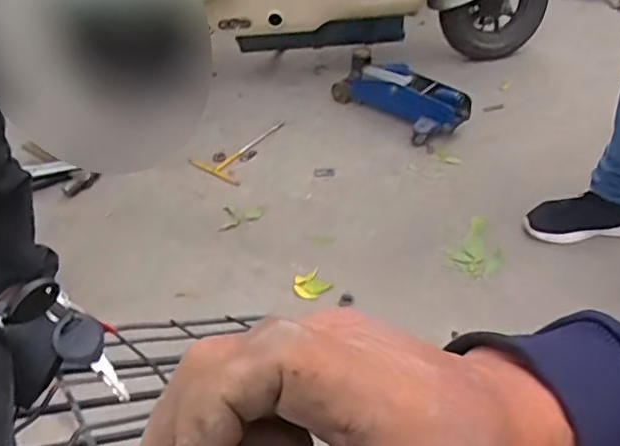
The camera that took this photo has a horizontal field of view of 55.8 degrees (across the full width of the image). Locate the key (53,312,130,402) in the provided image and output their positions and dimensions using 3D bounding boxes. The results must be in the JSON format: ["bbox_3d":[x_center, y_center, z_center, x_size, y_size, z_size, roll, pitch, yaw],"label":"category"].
[{"bbox_3d":[-0.124,0.078,0.338,0.026,0.006,0.058,-39,95,-30],"label":"key"}]

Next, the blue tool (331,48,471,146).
[{"bbox_3d":[0.237,-0.345,1.588,0.383,0.158,0.121,32,52,30],"label":"blue tool"}]

